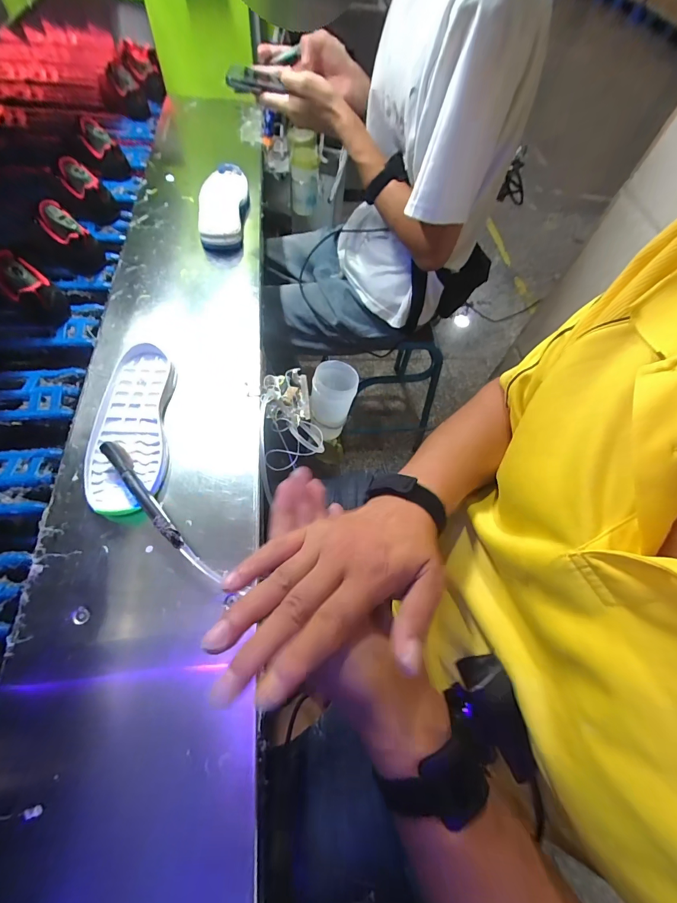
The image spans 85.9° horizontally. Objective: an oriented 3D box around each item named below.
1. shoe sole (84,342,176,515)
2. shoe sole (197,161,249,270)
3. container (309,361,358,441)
[{"bbox_3d":[-0.265,-0.037,0.468,0.095,0.024,0.242,-1,63,-7],"label":"shoe sole"},{"bbox_3d":[-0.220,-0.458,0.691,0.088,0.034,0.255,-3,63,-8],"label":"shoe sole"},{"bbox_3d":[-0.014,-0.082,0.625,0.071,0.129,0.072,10,47,-4],"label":"container"}]

